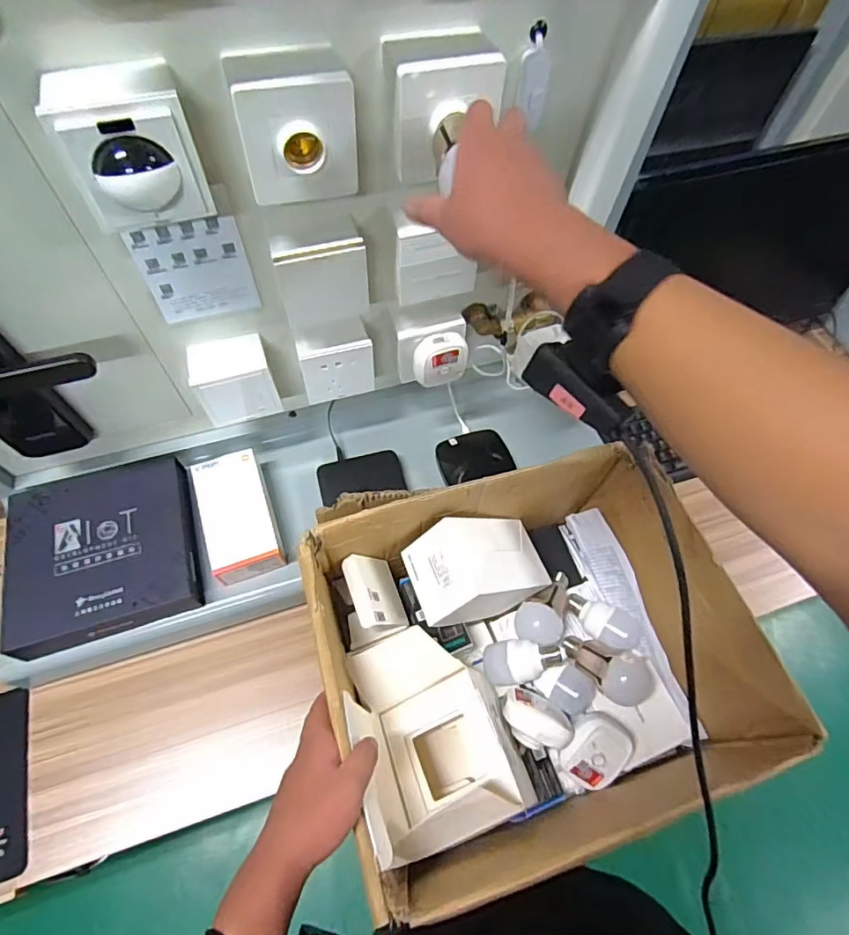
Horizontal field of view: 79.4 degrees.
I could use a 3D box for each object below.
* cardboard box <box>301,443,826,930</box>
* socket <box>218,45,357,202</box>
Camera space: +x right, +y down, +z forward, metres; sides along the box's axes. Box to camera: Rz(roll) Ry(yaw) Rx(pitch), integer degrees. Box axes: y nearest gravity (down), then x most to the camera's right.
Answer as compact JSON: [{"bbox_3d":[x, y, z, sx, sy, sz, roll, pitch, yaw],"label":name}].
[{"bbox_3d":[0.101,0.188,0.557,0.392,0.211,0.347,-11,64,-8],"label":"cardboard box"},{"bbox_3d":[-0.102,-0.271,0.403,0.085,0.081,0.076,-13,64,-10],"label":"socket"}]

